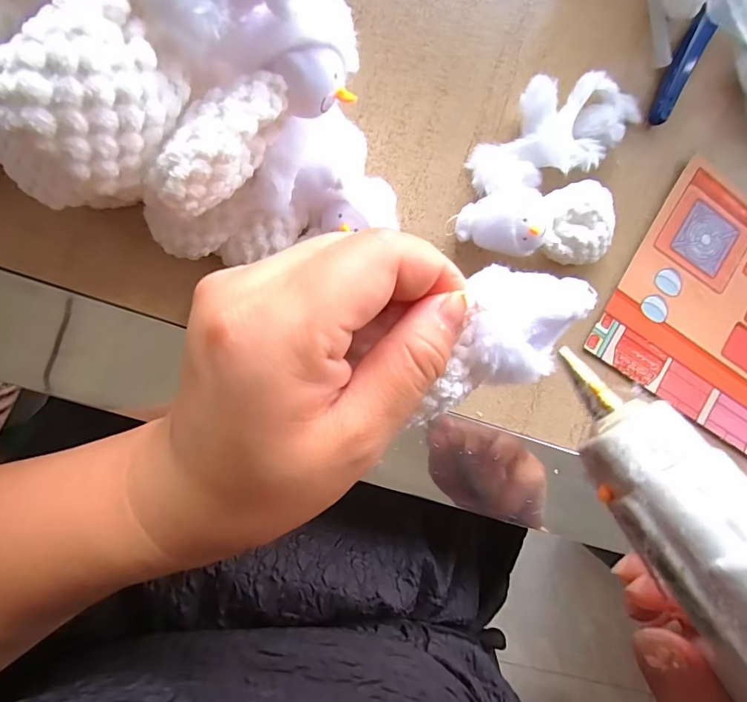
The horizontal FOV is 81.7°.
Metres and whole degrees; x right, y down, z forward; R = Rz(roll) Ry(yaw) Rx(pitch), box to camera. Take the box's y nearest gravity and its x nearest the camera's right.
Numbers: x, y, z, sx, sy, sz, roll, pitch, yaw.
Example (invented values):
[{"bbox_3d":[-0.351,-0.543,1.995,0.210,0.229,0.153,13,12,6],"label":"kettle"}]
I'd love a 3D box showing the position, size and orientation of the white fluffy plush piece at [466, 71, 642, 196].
[{"bbox_3d":[0.095,-0.114,0.224,0.098,0.024,0.046,-22,97,-7],"label":"white fluffy plush piece"}]

